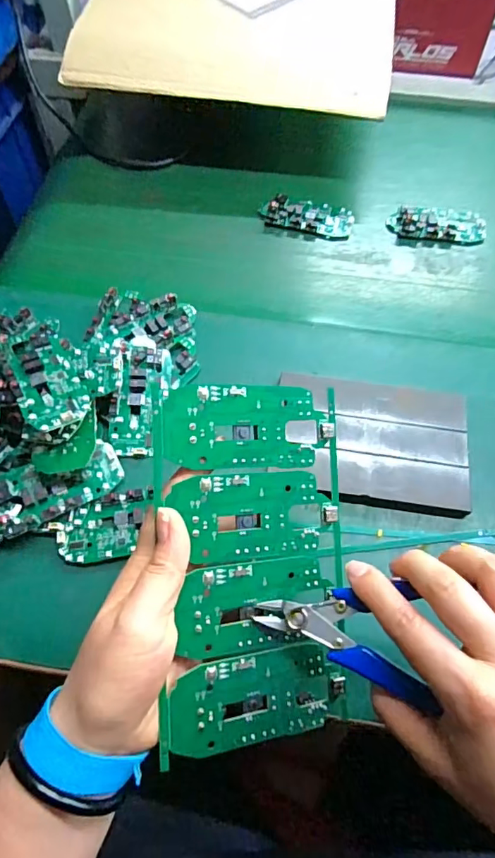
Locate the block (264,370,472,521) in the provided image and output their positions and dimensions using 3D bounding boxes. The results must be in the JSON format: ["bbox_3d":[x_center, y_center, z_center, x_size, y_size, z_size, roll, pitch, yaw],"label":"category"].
[{"bbox_3d":[0.096,0.009,0.379,0.141,0.013,0.101,8,62,5],"label":"block"}]

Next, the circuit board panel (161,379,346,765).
[{"bbox_3d":[0.005,0.071,0.267,0.105,0.005,0.186,0,86,-23],"label":"circuit board panel"}]

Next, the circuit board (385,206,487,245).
[{"bbox_3d":[0.198,-0.215,0.514,0.098,0.011,0.048,7,62,4],"label":"circuit board"}]

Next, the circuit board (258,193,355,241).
[{"bbox_3d":[0.063,-0.226,0.516,0.096,0.018,0.046,12,62,7],"label":"circuit board"}]

